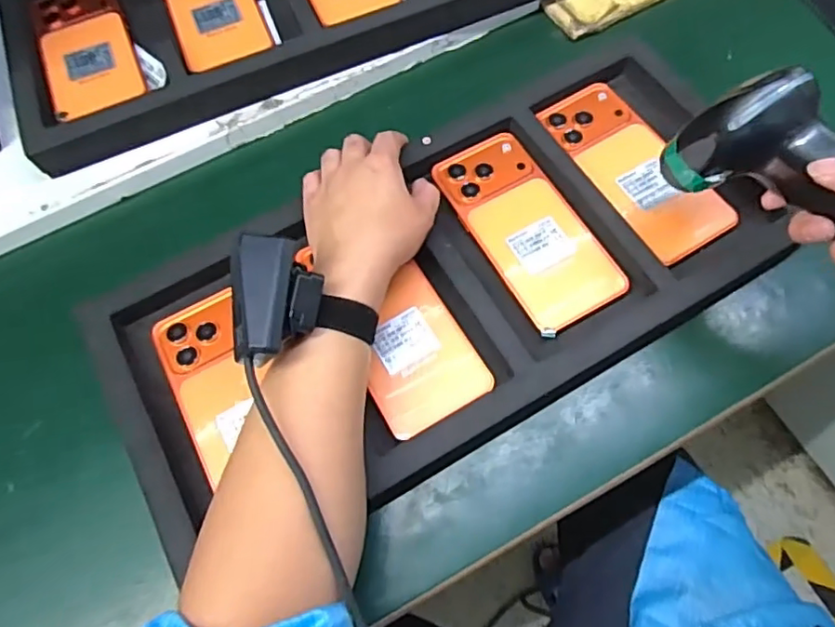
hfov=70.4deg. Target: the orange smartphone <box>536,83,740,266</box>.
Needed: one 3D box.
[{"bbox_3d":[0.170,-0.114,0.463,0.073,0.015,0.161,-30,68,-10],"label":"orange smartphone"}]

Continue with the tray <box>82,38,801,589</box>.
[{"bbox_3d":[0.022,-0.027,0.425,0.480,0.029,0.228,-26,68,-8],"label":"tray"}]

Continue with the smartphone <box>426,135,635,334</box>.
[{"bbox_3d":[0.081,-0.065,0.444,0.074,0.008,0.161,-29,68,-9],"label":"smartphone"}]

